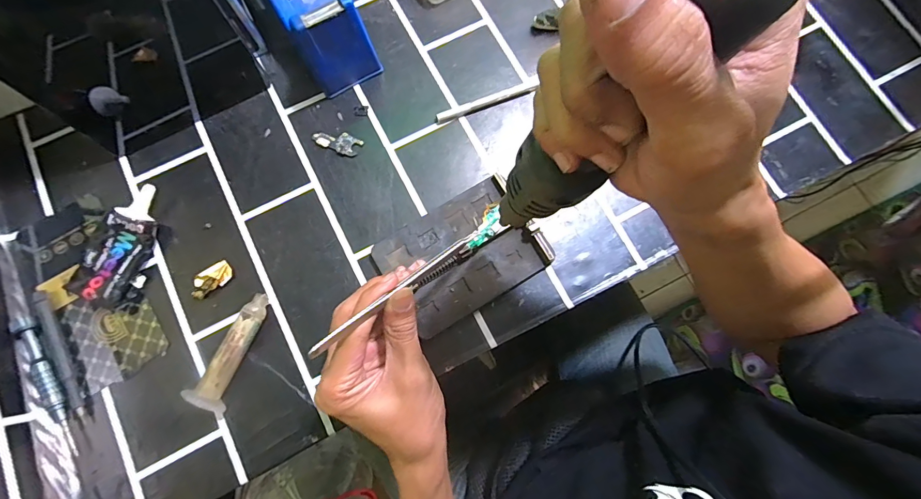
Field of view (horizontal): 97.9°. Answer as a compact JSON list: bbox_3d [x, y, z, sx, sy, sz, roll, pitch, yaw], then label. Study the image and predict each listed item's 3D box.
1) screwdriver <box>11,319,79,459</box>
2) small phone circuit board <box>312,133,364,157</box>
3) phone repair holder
[{"bbox_3d":[-0.311,0.099,0.301,0.014,0.014,0.115,-30,80,-6],"label":"screwdriver"},{"bbox_3d":[-0.110,-0.096,0.355,0.043,0.004,0.020,23,79,5],"label":"small phone circuit board"},{"bbox_3d":[0.002,0.003,0.326,0.122,0.014,0.088,-31,80,-6],"label":"phone repair holder"}]

